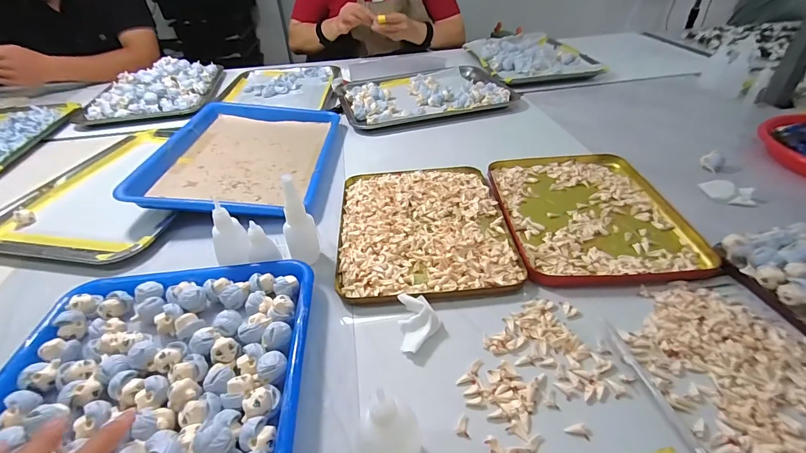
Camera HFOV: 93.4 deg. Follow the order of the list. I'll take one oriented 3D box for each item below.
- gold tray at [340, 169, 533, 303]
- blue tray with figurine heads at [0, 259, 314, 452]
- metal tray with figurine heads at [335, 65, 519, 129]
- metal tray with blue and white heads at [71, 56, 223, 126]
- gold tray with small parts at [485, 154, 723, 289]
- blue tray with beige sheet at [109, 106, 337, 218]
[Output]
[{"bbox_3d":[0.024,-0.007,0.473,0.201,0.015,0.243,-4,39,-2],"label":"gold tray"},{"bbox_3d":[-0.201,0.150,0.267,0.247,0.046,0.327,-5,39,-4],"label":"blue tray with figurine heads"},{"bbox_3d":[0.045,-0.291,0.830,0.351,0.028,0.242,-13,40,-13],"label":"metal tray with figurine heads"},{"bbox_3d":[-0.584,-0.343,0.901,0.249,0.055,0.298,-9,38,-7],"label":"metal tray with blue and white heads"},{"bbox_3d":[0.228,-0.023,0.485,0.201,0.018,0.257,-1,39,1],"label":"gold tray with small parts"},{"bbox_3d":[-0.243,-0.123,0.609,0.246,0.044,0.332,-2,39,1],"label":"blue tray with beige sheet"}]

